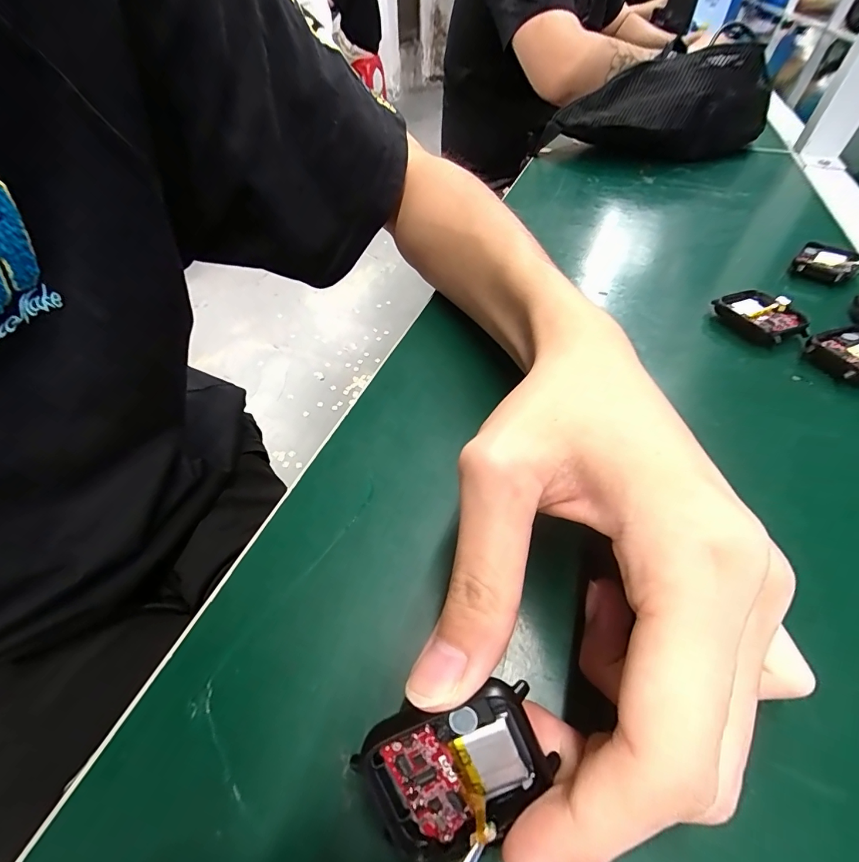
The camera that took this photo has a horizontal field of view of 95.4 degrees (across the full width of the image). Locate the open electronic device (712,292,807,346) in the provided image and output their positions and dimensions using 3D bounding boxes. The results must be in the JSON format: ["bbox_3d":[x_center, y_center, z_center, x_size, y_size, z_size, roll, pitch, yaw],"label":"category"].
[{"bbox_3d":[0.209,-0.073,0.244,0.041,0.008,0.044,-17,51,-14],"label":"open electronic device"}]

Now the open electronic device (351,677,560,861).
[{"bbox_3d":[0.007,0.089,0.099,0.046,0.007,0.040,-19,96,0],"label":"open electronic device"}]

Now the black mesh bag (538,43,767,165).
[{"bbox_3d":[0.279,-0.388,0.468,0.264,0.093,0.114,-5,49,-4],"label":"black mesh bag"}]

